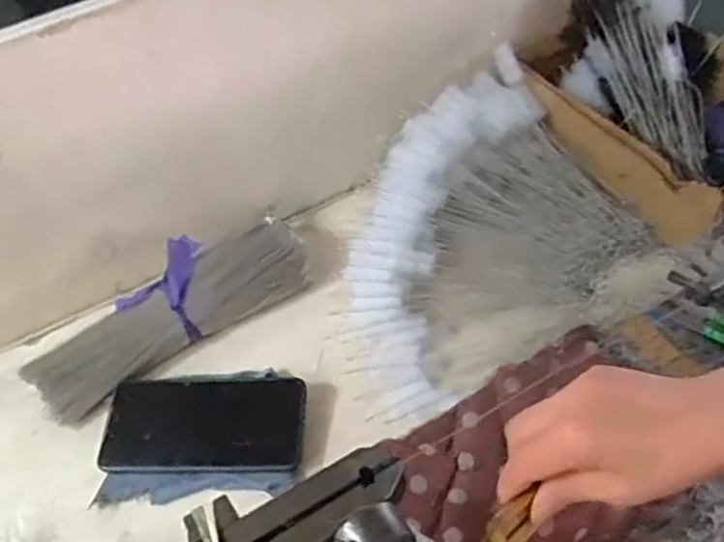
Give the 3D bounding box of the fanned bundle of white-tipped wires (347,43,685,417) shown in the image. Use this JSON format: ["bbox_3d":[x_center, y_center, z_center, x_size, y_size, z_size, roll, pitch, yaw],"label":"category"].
[{"bbox_3d":[0.093,-0.032,0.635,0.293,0.028,0.247,-33,76,-17],"label":"fanned bundle of white-tipped wires"}]

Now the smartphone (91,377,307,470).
[{"bbox_3d":[-0.125,0.122,0.556,0.153,0.008,0.074,1,64,1],"label":"smartphone"}]

